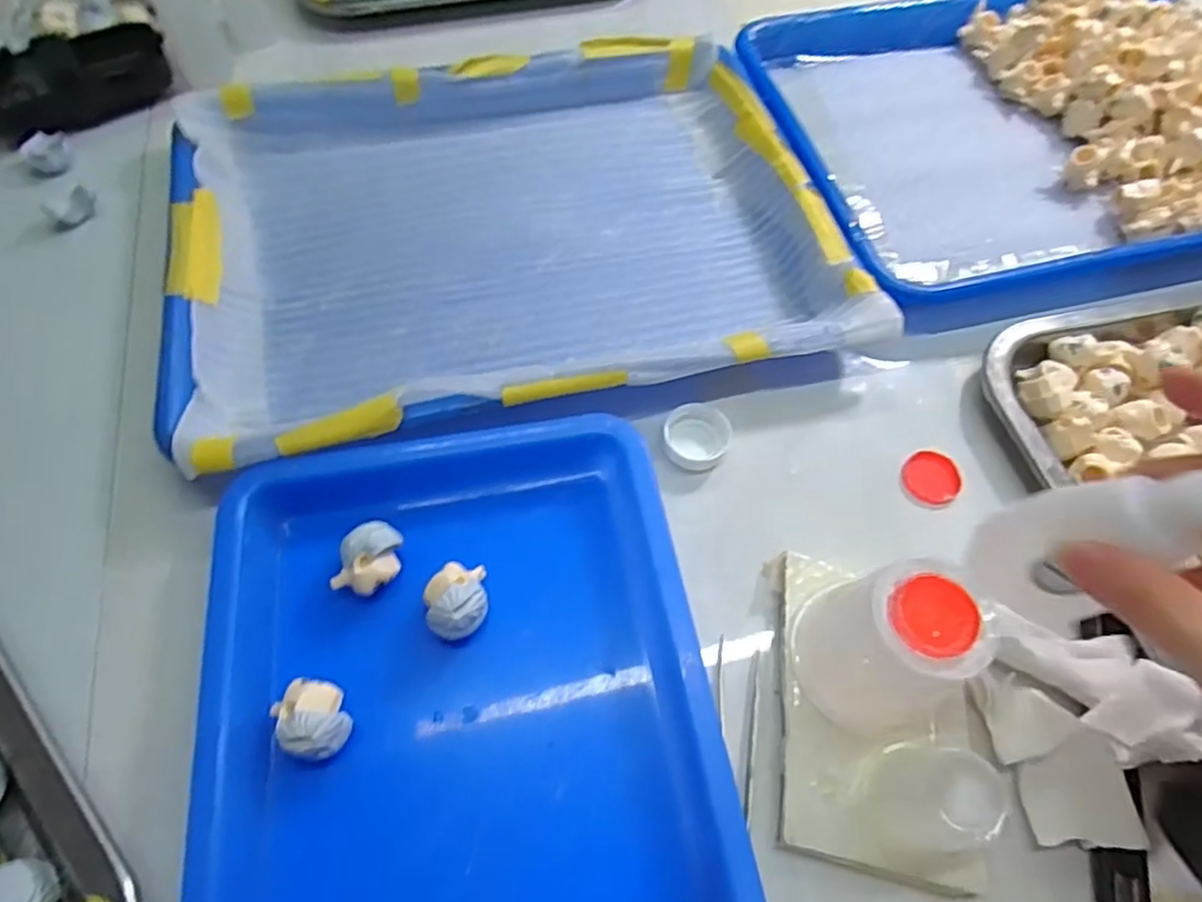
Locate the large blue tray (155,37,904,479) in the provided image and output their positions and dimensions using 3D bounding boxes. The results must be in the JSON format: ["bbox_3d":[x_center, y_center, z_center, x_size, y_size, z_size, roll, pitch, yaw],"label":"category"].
[{"bbox_3d":[-0.051,-0.126,0.359,0.334,0.045,0.257,-12,62,-8],"label":"large blue tray"}]

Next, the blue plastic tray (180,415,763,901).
[{"bbox_3d":[-0.050,0.093,0.244,0.174,0.037,0.225,-9,62,-6],"label":"blue plastic tray"}]

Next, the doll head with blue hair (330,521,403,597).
[{"bbox_3d":[-0.092,0.043,0.266,0.021,0.020,0.028,10,62,4],"label":"doll head with blue hair"}]

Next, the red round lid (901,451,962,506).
[{"bbox_3d":[0.153,0.012,0.310,0.026,0.004,0.027,1,61,-1],"label":"red round lid"}]

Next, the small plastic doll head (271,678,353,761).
[{"bbox_3d":[-0.101,0.095,0.237,0.024,0.021,0.025,1,61,-1],"label":"small plastic doll head"}]

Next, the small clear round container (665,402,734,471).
[{"bbox_3d":[0.045,-0.007,0.312,0.030,0.009,0.032,1,61,-1],"label":"small clear round container"}]

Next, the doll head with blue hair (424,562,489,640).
[{"bbox_3d":[-0.055,0.058,0.261,0.022,0.024,0.028,-13,62,-8],"label":"doll head with blue hair"}]

